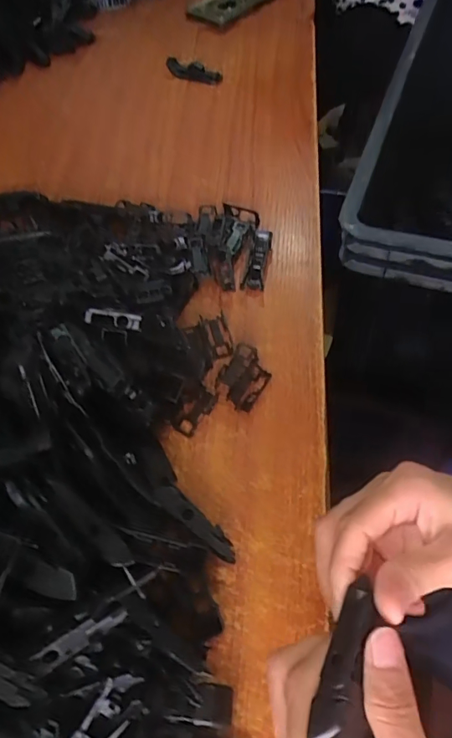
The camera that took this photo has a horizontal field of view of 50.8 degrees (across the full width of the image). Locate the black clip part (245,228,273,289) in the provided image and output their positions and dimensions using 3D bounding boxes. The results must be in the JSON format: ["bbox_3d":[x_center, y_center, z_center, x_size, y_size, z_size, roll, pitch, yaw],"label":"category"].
[{"bbox_3d":[0.030,-0.097,0.417,0.015,0.008,0.068,5,59,9],"label":"black clip part"}]

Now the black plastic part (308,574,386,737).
[{"bbox_3d":[0.052,0.118,0.196,0.020,0.008,0.061,15,50,13],"label":"black plastic part"}]

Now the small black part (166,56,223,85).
[{"bbox_3d":[-0.040,-0.368,0.587,0.079,0.014,0.027,31,65,22],"label":"small black part"}]

